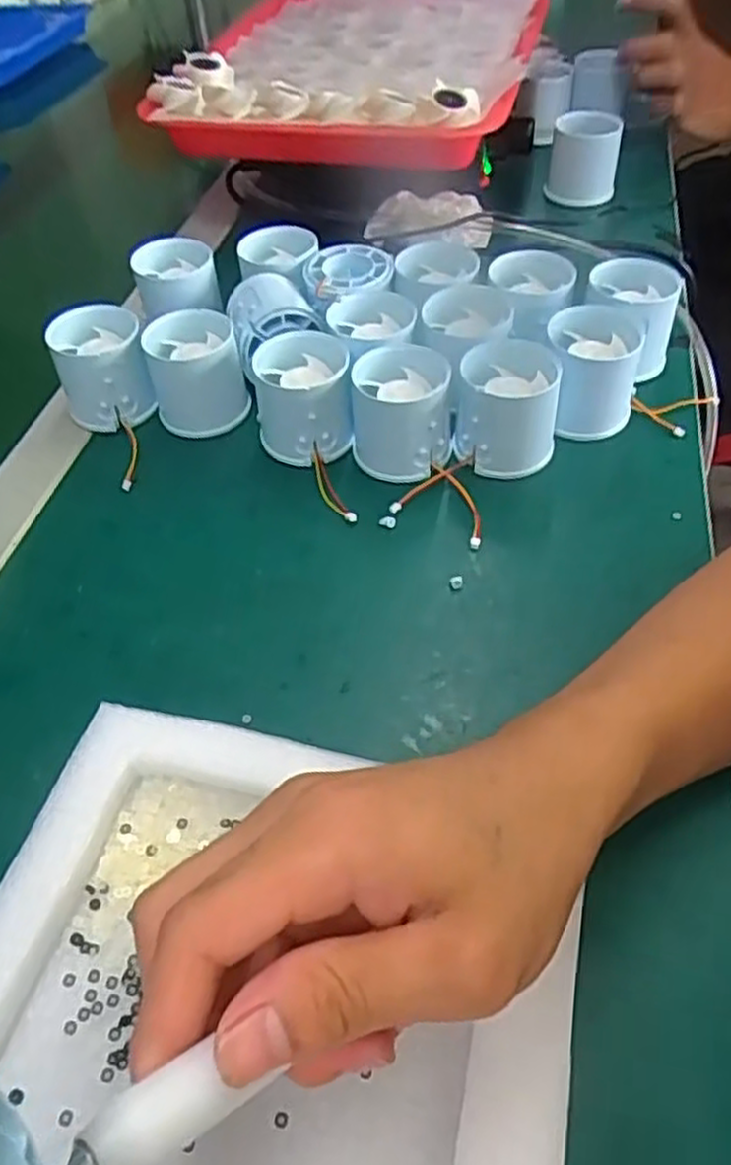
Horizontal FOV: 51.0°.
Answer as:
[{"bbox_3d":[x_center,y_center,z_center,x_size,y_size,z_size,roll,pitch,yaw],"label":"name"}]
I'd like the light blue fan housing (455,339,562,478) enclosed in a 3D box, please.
[{"bbox_3d":[0.076,-0.093,0.413,0.050,0.056,0.047,7,50,8],"label":"light blue fan housing"}]

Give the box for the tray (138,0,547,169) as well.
[{"bbox_3d":[-0.002,-0.426,0.626,0.266,0.039,0.346,8,50,11],"label":"tray"}]

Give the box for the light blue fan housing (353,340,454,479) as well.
[{"bbox_3d":[0.020,-0.092,0.417,0.052,0.050,0.050,3,50,5],"label":"light blue fan housing"}]

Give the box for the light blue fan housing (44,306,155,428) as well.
[{"bbox_3d":[-0.155,-0.127,0.458,0.051,0.055,0.054,-14,51,-10],"label":"light blue fan housing"}]

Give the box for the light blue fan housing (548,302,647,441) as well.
[{"bbox_3d":[0.127,-0.117,0.431,0.051,0.055,0.051,9,51,10],"label":"light blue fan housing"}]

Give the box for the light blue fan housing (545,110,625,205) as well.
[{"bbox_3d":[0.176,-0.342,0.618,0.054,0.056,0.045,11,51,11],"label":"light blue fan housing"}]

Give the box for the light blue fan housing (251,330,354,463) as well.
[{"bbox_3d":[-0.034,-0.102,0.429,0.051,0.055,0.050,-3,50,0],"label":"light blue fan housing"}]

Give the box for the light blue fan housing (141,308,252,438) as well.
[{"bbox_3d":[-0.099,-0.122,0.451,0.053,0.054,0.053,-11,50,-7],"label":"light blue fan housing"}]

